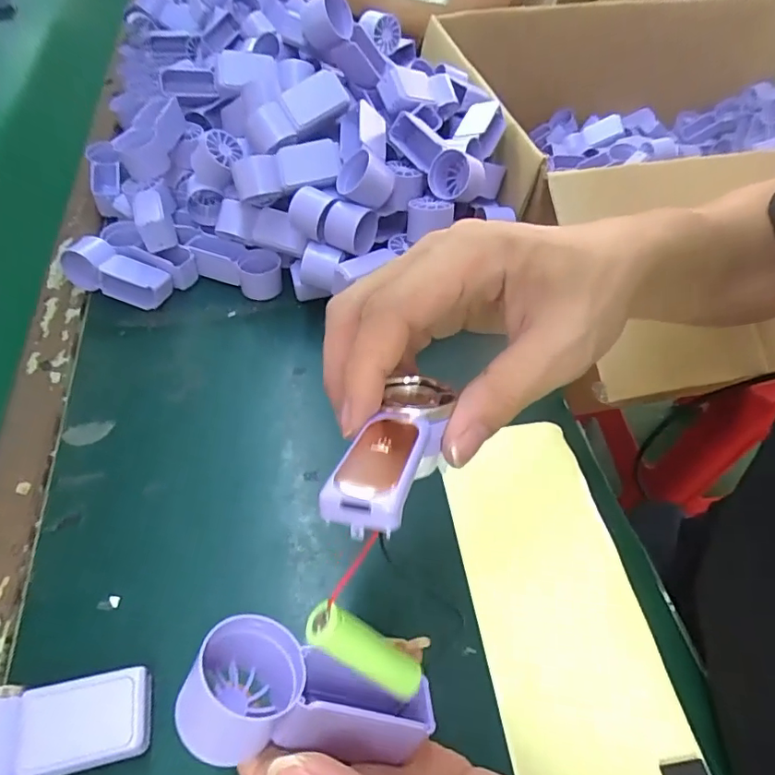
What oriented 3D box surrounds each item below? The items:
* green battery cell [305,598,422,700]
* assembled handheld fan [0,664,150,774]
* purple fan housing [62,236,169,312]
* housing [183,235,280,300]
[{"bbox_3d":[-0.007,0.093,0.184,0.050,0.014,0.014,44,50,-21],"label":"green battery cell"},{"bbox_3d":[-0.165,0.172,0.262,0.085,0.043,0.043,-9,53,-12],"label":"assembled handheld fan"},{"bbox_3d":[-0.243,-0.102,0.474,0.092,0.037,0.035,19,52,9],"label":"purple fan housing"},{"bbox_3d":[-0.143,-0.112,0.492,0.094,0.033,0.035,18,52,9],"label":"housing"}]

